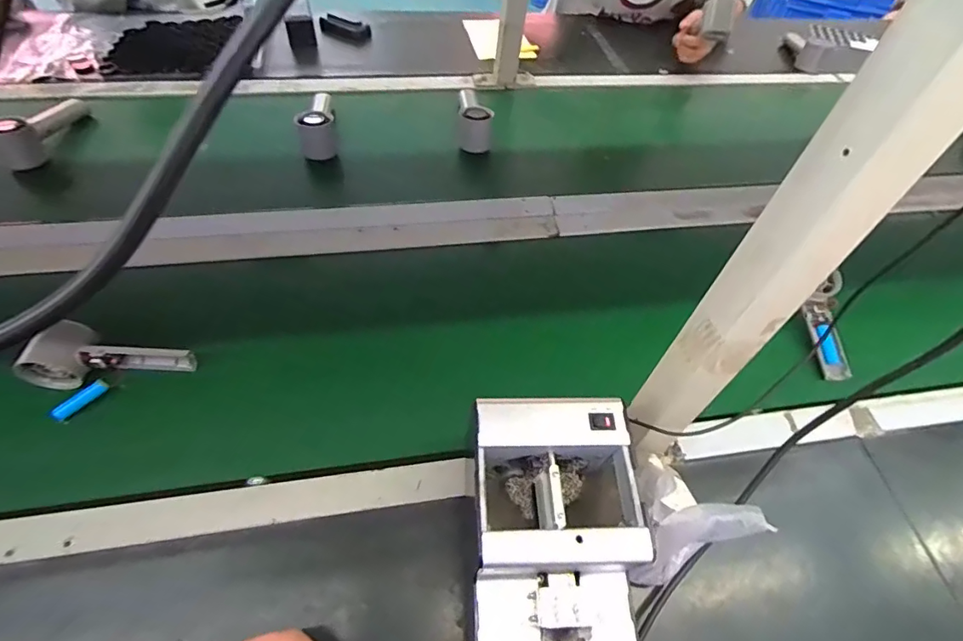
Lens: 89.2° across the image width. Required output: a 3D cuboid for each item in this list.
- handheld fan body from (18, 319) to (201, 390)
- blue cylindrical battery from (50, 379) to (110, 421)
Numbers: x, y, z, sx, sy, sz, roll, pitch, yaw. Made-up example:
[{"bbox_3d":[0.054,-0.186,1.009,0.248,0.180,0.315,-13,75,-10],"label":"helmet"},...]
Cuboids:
[{"bbox_3d":[-0.398,0.041,0.532,0.150,0.064,0.042,5,53,-24],"label":"handheld fan body"},{"bbox_3d":[-0.419,0.084,0.510,0.015,0.017,0.053,35,60,18],"label":"blue cylindrical battery"}]

